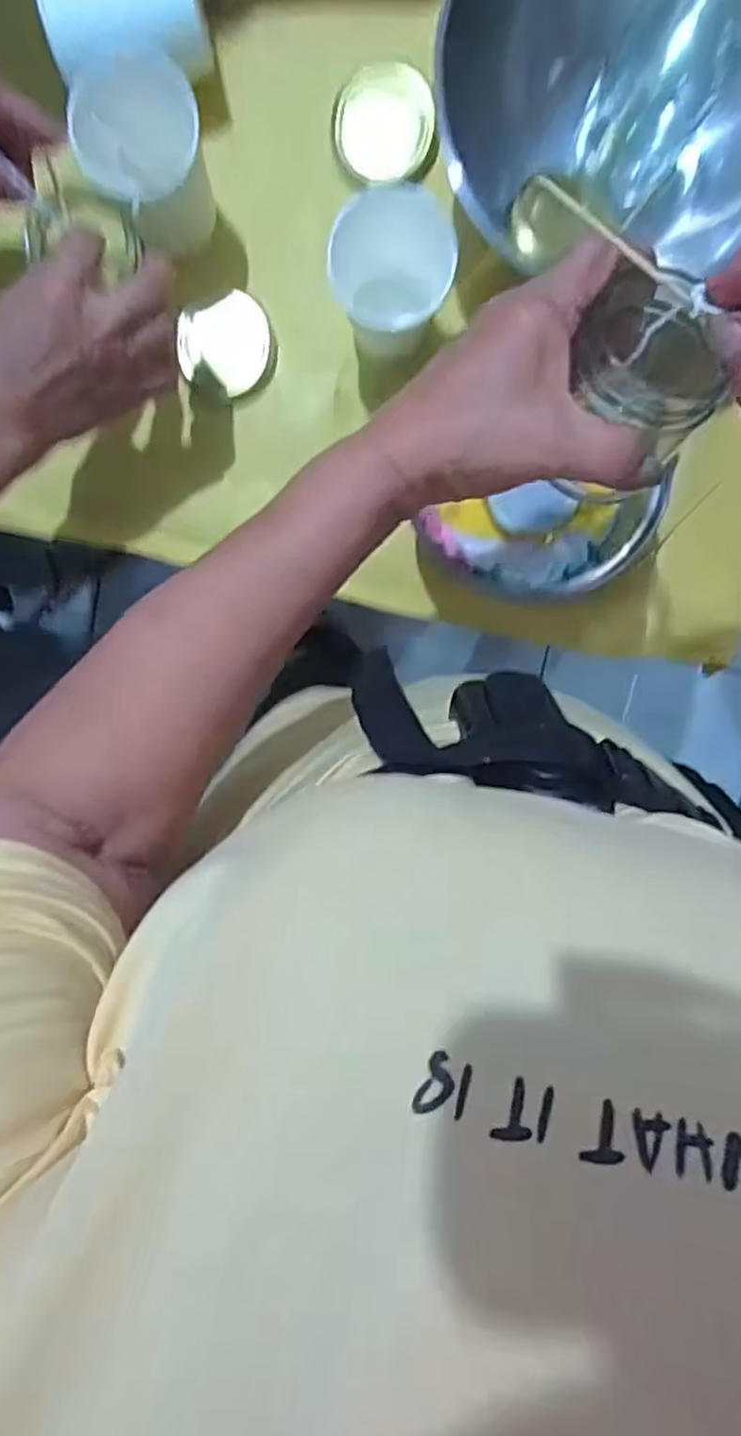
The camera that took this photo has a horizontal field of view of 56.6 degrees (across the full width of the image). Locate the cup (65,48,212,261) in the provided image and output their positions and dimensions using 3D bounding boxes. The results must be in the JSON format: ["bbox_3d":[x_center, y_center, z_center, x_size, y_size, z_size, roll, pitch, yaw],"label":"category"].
[{"bbox_3d":[-0.131,-0.337,0.415,0.061,0.078,0.072,41,98,-2],"label":"cup"}]

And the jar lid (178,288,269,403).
[{"bbox_3d":[-0.100,-0.257,0.477,0.062,0.011,0.060,0,97,3],"label":"jar lid"}]

